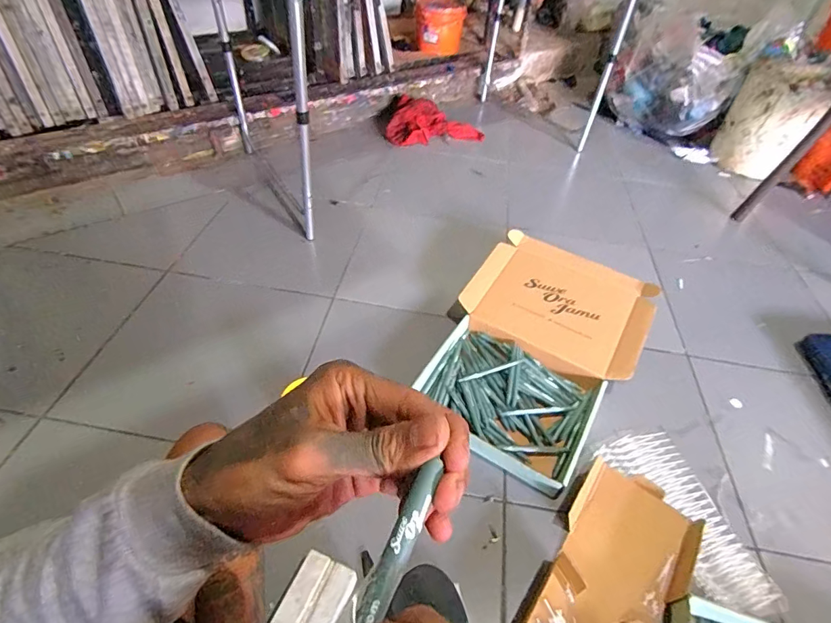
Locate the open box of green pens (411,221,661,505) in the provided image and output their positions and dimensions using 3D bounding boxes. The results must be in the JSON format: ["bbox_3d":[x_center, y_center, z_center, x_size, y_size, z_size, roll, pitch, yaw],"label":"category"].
[{"bbox_3d":[0.241,0.060,0.905,0.358,0.074,0.525,28,51,21],"label":"open box of green pens"}]

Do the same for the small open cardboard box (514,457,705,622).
[{"bbox_3d":[0.287,0.394,0.646,0.181,0.046,0.374,31,52,23],"label":"small open cardboard box"}]

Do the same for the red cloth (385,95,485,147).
[{"bbox_3d":[0.075,-0.688,1.630,0.355,0.086,0.216,7,47,3],"label":"red cloth"}]

